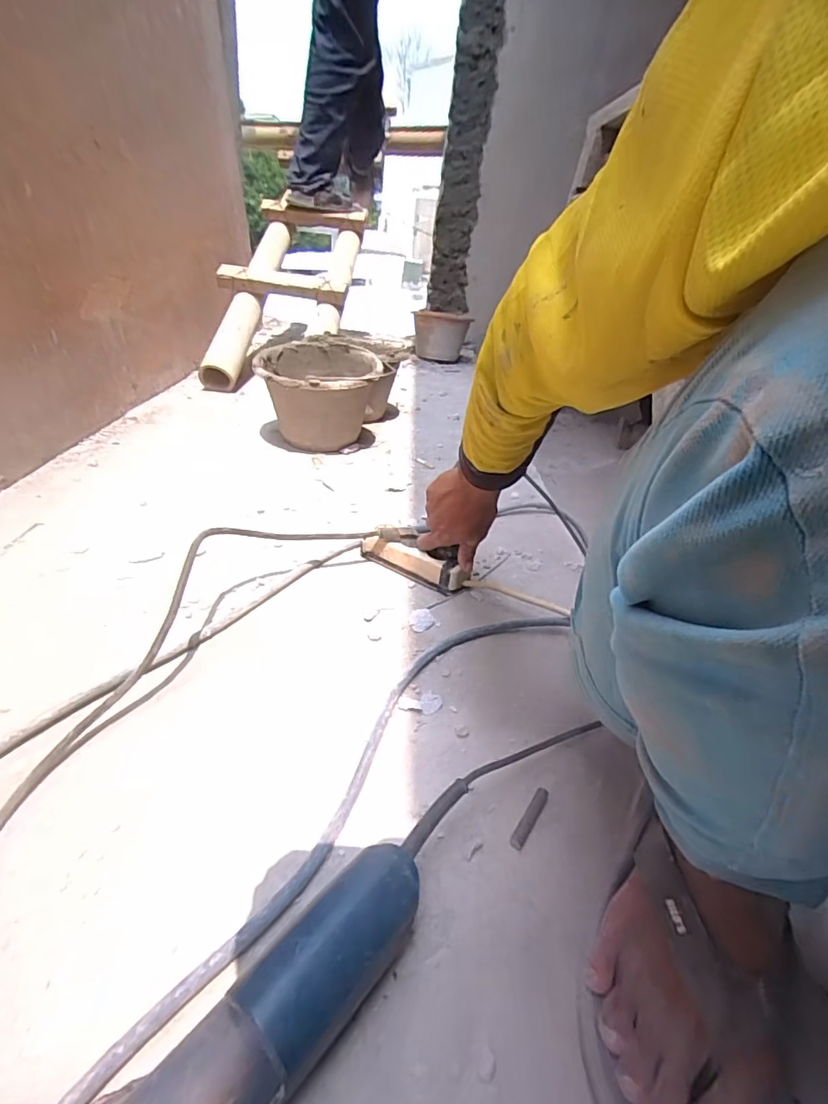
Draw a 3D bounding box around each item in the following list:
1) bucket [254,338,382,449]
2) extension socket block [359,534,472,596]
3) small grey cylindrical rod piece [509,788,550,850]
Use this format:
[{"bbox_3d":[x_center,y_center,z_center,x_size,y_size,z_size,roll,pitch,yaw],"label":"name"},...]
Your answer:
[{"bbox_3d":[-0.187,-0.299,1.005,0.216,0.174,0.212,5,32,-3],"label":"bucket"},{"bbox_3d":[-0.004,0.011,0.667,0.150,0.048,0.027,18,34,21],"label":"extension socket block"},{"bbox_3d":[0.093,0.213,0.411,0.010,0.007,0.058,25,36,26],"label":"small grey cylindrical rod piece"}]

